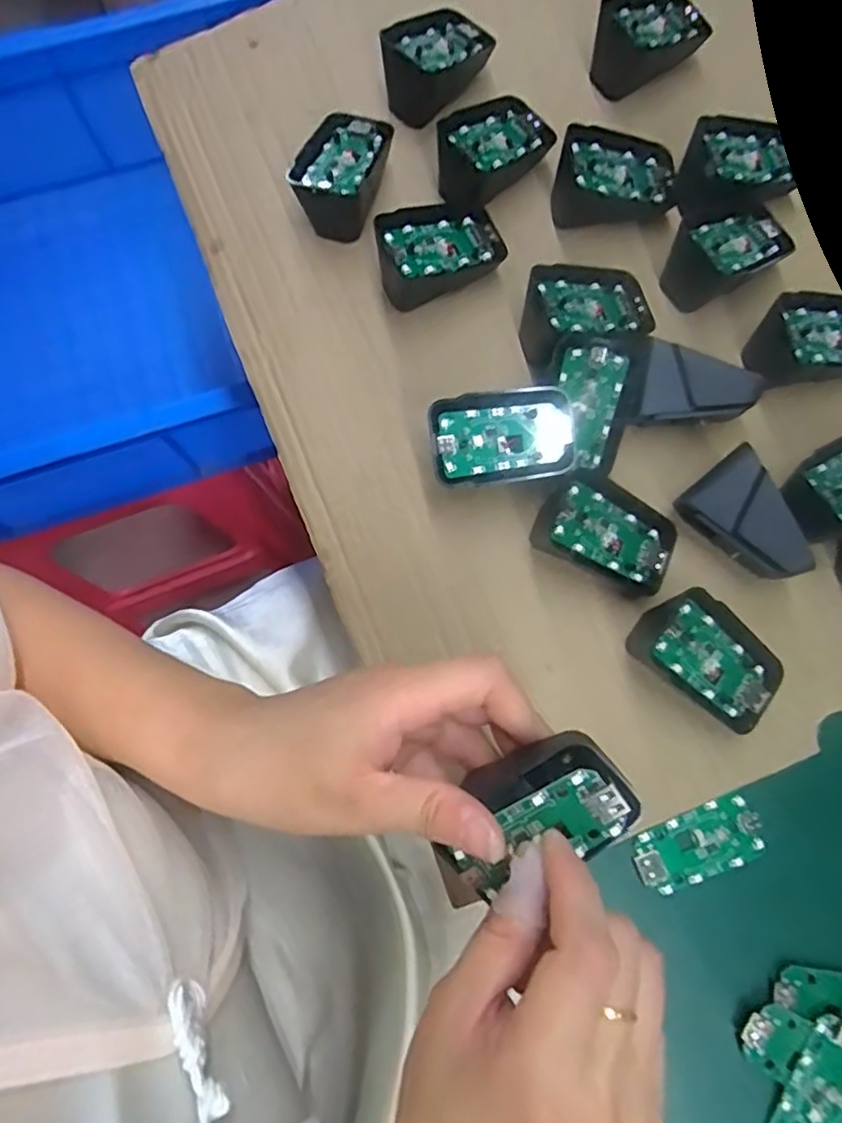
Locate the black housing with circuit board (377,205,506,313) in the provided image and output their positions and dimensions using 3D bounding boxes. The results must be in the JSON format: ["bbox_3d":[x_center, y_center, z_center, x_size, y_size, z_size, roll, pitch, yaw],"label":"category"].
[{"bbox_3d":[0.010,-0.175,0.362,0.070,0.039,0.040,-19,78,-3],"label":"black housing with circuit board"}]

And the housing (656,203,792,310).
[{"bbox_3d":[0.172,-0.171,0.363,0.064,0.030,0.041,-21,78,-3],"label":"housing"}]

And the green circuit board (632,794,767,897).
[{"bbox_3d":[0.135,0.138,0.312,0.064,0.007,0.032,-23,78,-4],"label":"green circuit board"}]

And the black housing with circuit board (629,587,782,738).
[{"bbox_3d":[0.140,0.048,0.313,0.068,0.036,0.043,34,81,8],"label":"black housing with circuit board"}]

